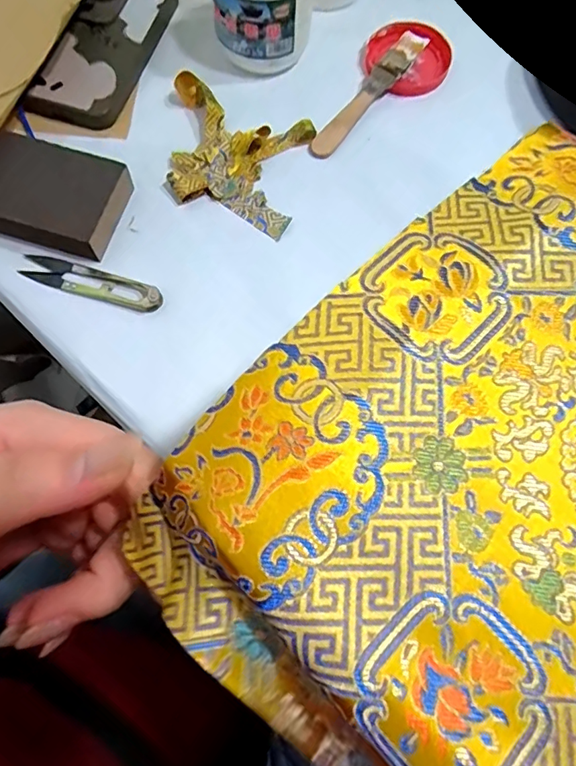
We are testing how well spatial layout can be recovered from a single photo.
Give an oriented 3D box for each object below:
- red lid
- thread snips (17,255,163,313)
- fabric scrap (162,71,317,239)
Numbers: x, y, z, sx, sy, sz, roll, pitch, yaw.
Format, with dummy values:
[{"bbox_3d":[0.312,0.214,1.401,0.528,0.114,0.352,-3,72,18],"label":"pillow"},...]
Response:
[{"bbox_3d":[0.104,-0.275,0.423,0.066,0.017,0.068,1,71,-2],"label":"red lid"},{"bbox_3d":[-0.136,-0.070,0.347,0.102,0.013,0.020,16,71,3],"label":"thread snips"},{"bbox_3d":[-0.044,-0.176,0.379,0.117,0.020,0.100,20,72,4],"label":"fabric scrap"}]

